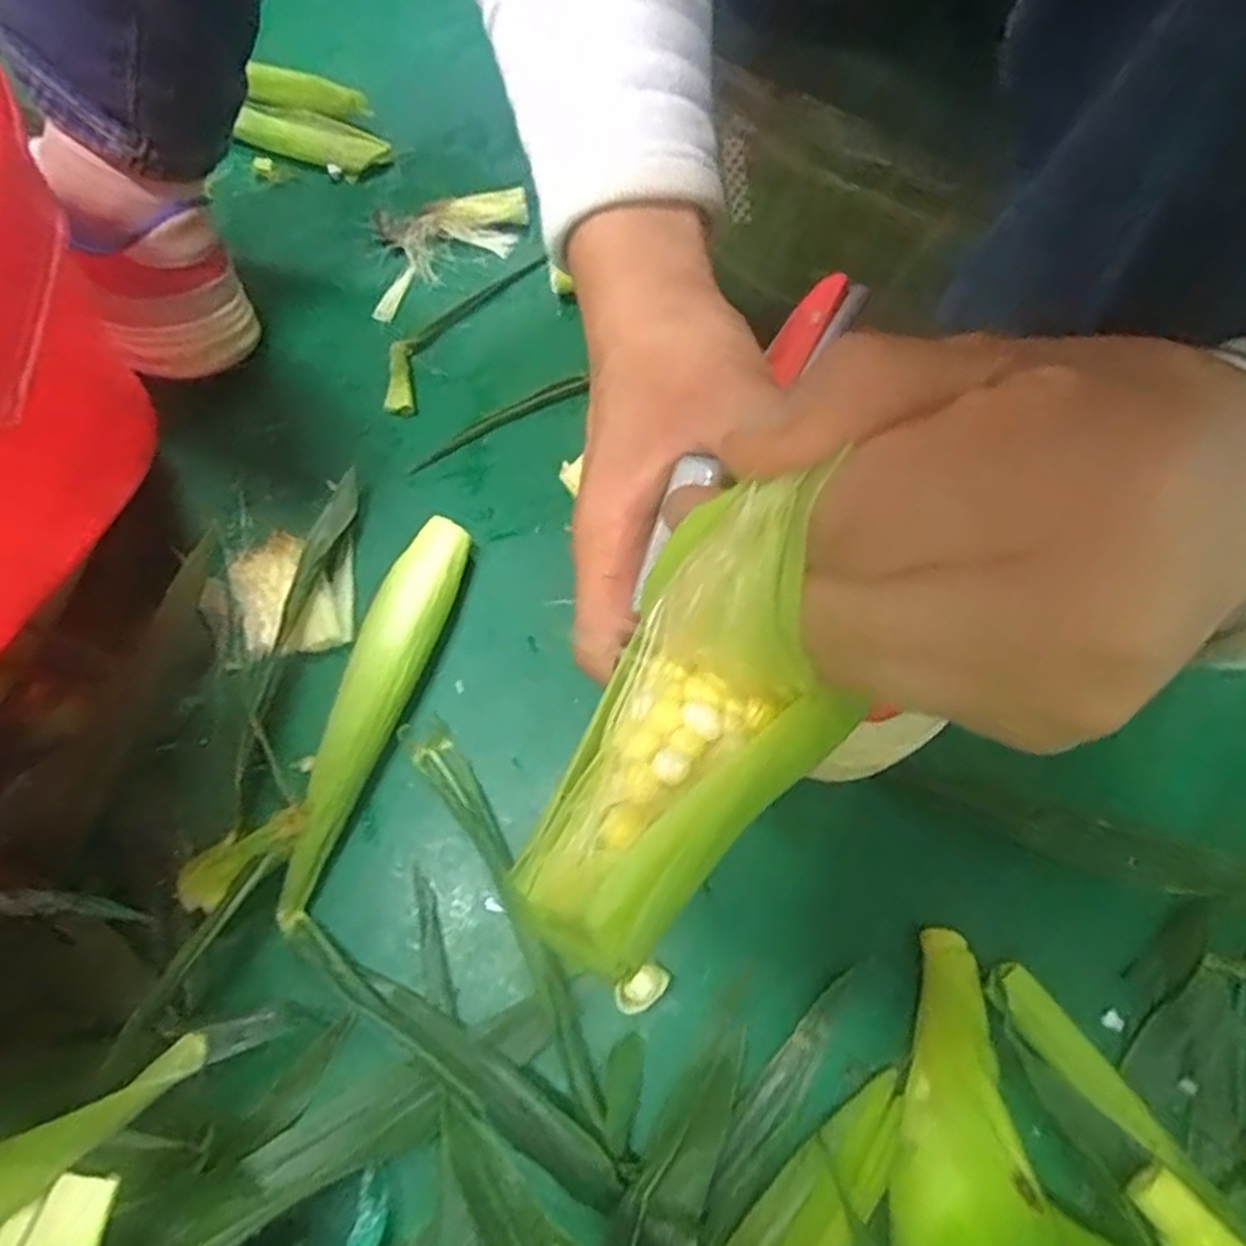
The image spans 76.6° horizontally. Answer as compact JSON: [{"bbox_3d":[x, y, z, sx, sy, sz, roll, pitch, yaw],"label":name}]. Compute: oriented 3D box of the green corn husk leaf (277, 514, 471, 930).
[{"bbox_3d":[-0.129,0.038,0.398,0.035,0.027,0.207,19,70,8],"label":"green corn husk leaf"}]

